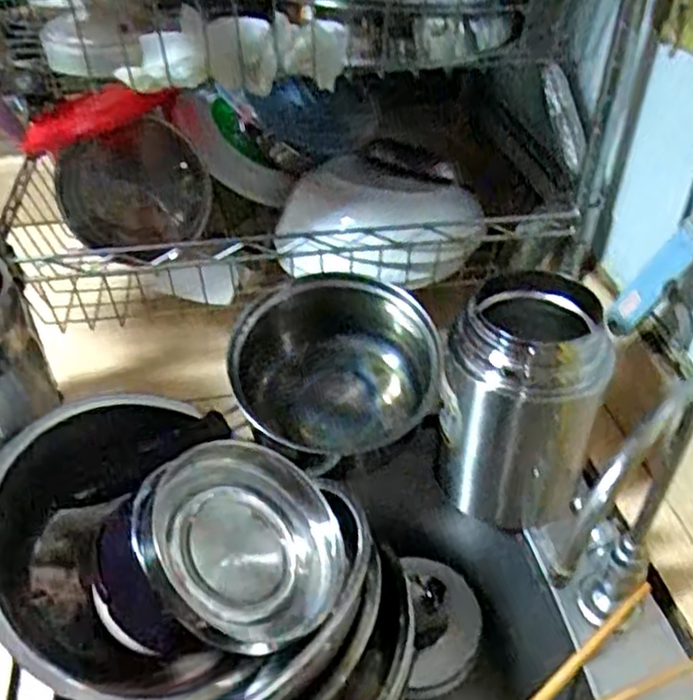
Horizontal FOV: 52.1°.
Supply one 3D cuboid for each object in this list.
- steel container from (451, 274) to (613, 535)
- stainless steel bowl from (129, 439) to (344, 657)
[{"bbox_3d":[0.122,0.044,0.514,0.099,0.171,0.095,-4,41,-5],"label":"steel container"},{"bbox_3d":[-0.065,0.122,0.458,0.126,0.034,0.126,7,69,-20],"label":"stainless steel bowl"}]

